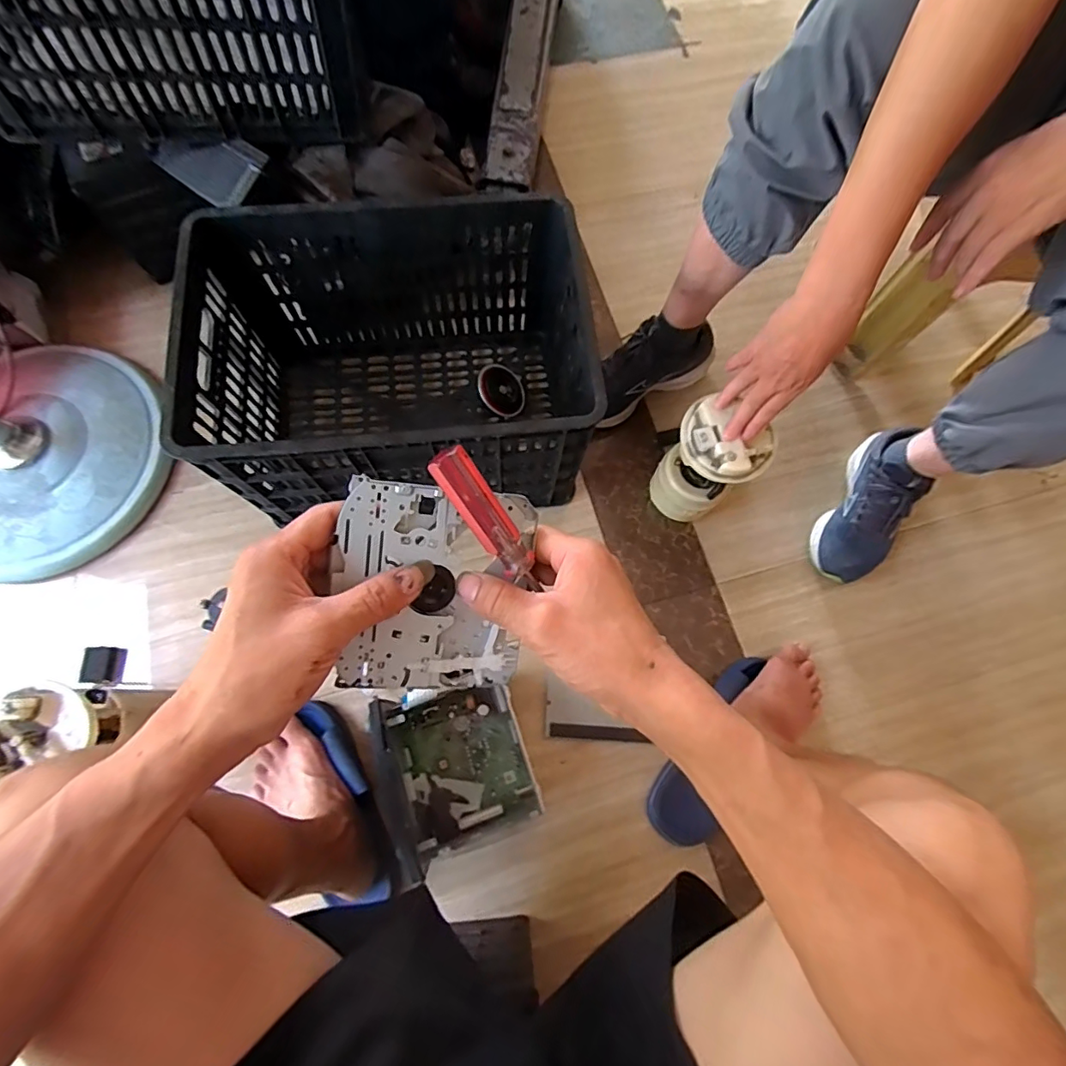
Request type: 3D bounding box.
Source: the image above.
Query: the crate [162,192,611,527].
[{"bbox_3d":[-0.178,-0.225,0.769,0.486,0.301,0.352,-7,74,-4],"label":"crate"}]

